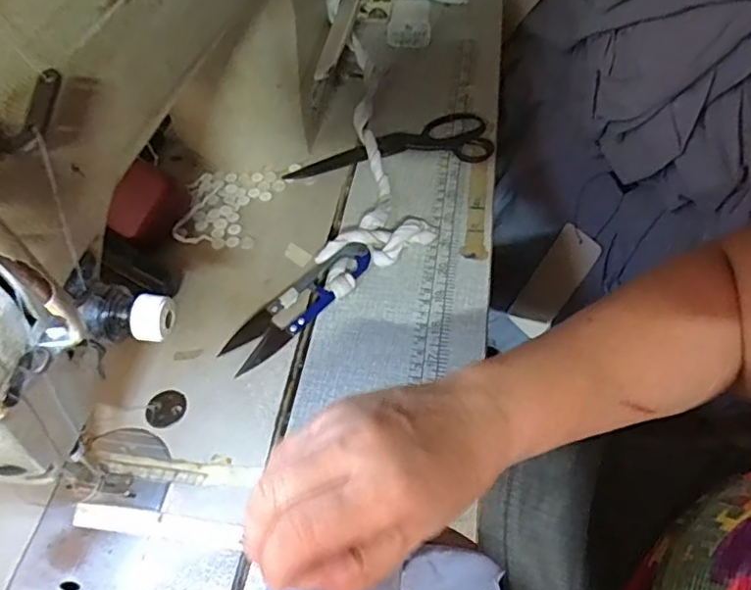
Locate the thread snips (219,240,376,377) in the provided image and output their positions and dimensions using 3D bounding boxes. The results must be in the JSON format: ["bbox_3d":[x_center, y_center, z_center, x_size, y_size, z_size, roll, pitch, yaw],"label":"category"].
[{"bbox_3d":[-0.049,0.005,0.394,0.026,0.023,0.116,35,61,27],"label":"thread snips"}]

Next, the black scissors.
[{"bbox_3d":[0.011,-0.125,0.490,0.170,0.007,0.059,-10,52,-5],"label":"black scissors"}]

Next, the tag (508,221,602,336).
[{"bbox_3d":[0.180,-0.012,0.601,0.005,0.118,0.049,0,39,-40],"label":"tag"}]

